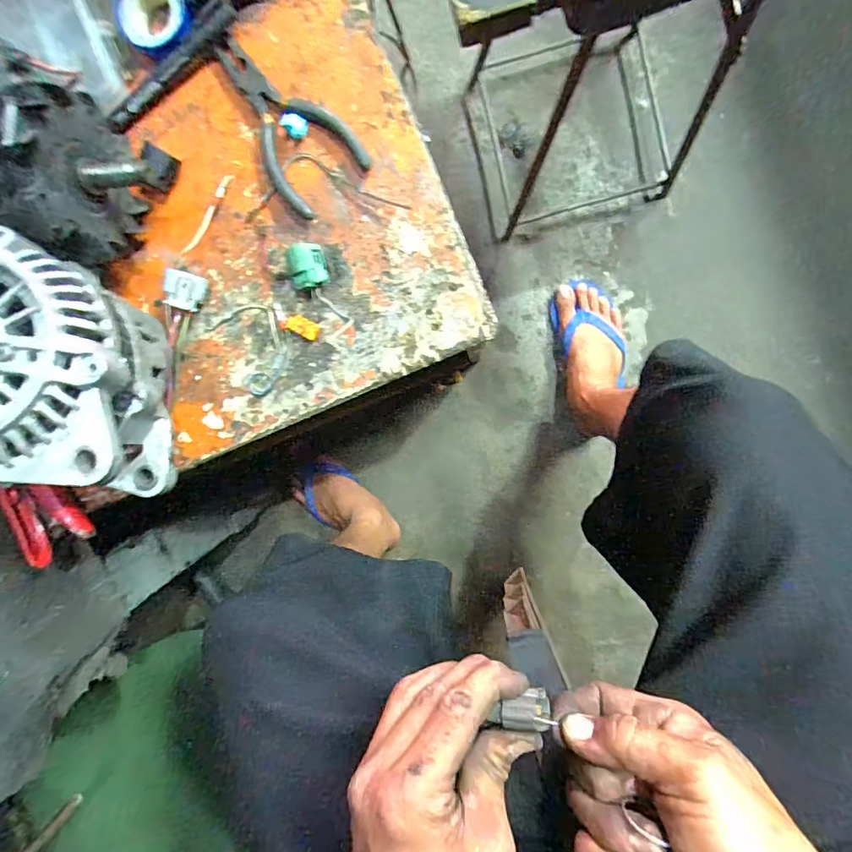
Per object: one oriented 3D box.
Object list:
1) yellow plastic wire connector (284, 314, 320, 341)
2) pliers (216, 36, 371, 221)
[{"bbox_3d":[-0.093,-0.074,0.362,0.025,0.005,0.013,28,98,2],"label":"yellow plastic wire connector"},{"bbox_3d":[-0.105,-0.215,0.344,0.064,0.011,0.130,-43,91,8],"label":"pliers"}]

